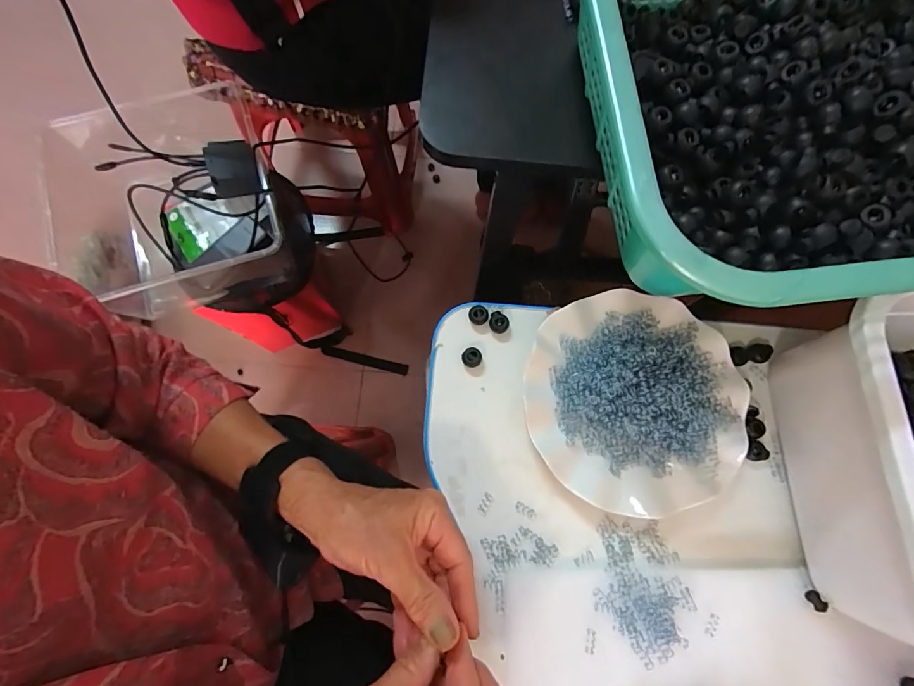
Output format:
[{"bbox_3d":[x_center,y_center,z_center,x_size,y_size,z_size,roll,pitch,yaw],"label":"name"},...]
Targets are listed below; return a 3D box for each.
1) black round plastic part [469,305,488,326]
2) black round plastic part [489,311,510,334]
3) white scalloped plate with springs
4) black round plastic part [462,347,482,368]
[{"bbox_3d":[0.020,-0.025,0.388,0.017,0.012,0.016,0,77,0],"label":"black round plastic part"},{"bbox_3d":[0.038,-0.018,0.387,0.017,0.011,0.018,0,77,0],"label":"black round plastic part"},{"bbox_3d":[0.149,0.047,0.359,0.176,0.035,0.180,0,77,0],"label":"white scalloped plate with springs"},{"bbox_3d":[0.013,0.013,0.379,0.017,0.013,0.016,0,77,0],"label":"black round plastic part"}]

